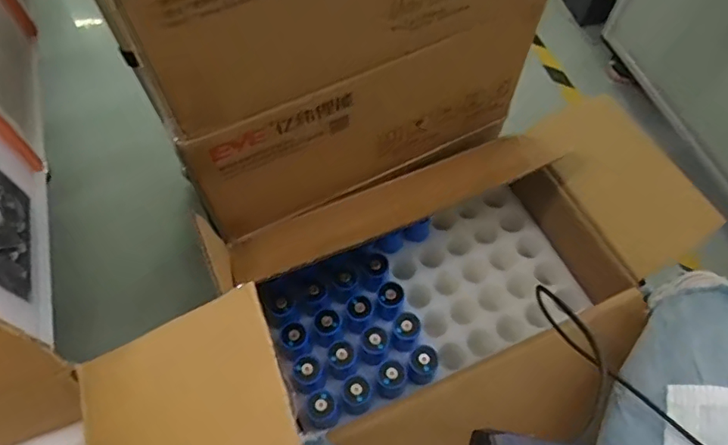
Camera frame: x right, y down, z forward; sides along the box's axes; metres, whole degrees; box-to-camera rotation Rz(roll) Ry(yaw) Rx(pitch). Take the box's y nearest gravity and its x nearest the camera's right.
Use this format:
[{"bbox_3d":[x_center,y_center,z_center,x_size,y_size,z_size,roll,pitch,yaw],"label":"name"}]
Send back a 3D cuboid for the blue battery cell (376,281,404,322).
[{"bbox_3d":[0.038,0.114,0.772,0.033,0.076,0.035,0,62,-1],"label":"blue battery cell"}]

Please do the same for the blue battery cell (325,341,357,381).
[{"bbox_3d":[-0.029,0.187,0.725,0.039,0.055,0.042,0,62,-1],"label":"blue battery cell"}]

